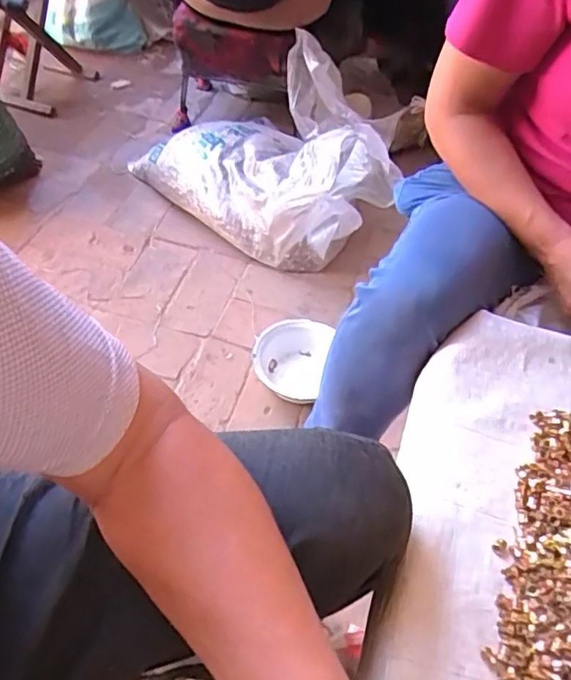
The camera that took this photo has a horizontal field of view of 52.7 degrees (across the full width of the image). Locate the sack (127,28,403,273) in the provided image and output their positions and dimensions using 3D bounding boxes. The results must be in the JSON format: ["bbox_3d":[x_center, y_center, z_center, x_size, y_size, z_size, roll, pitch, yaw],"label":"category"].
[{"bbox_3d":[-0.036,-0.421,1.313,0.409,0.294,0.521,-32,61,-26],"label":"sack"}]

